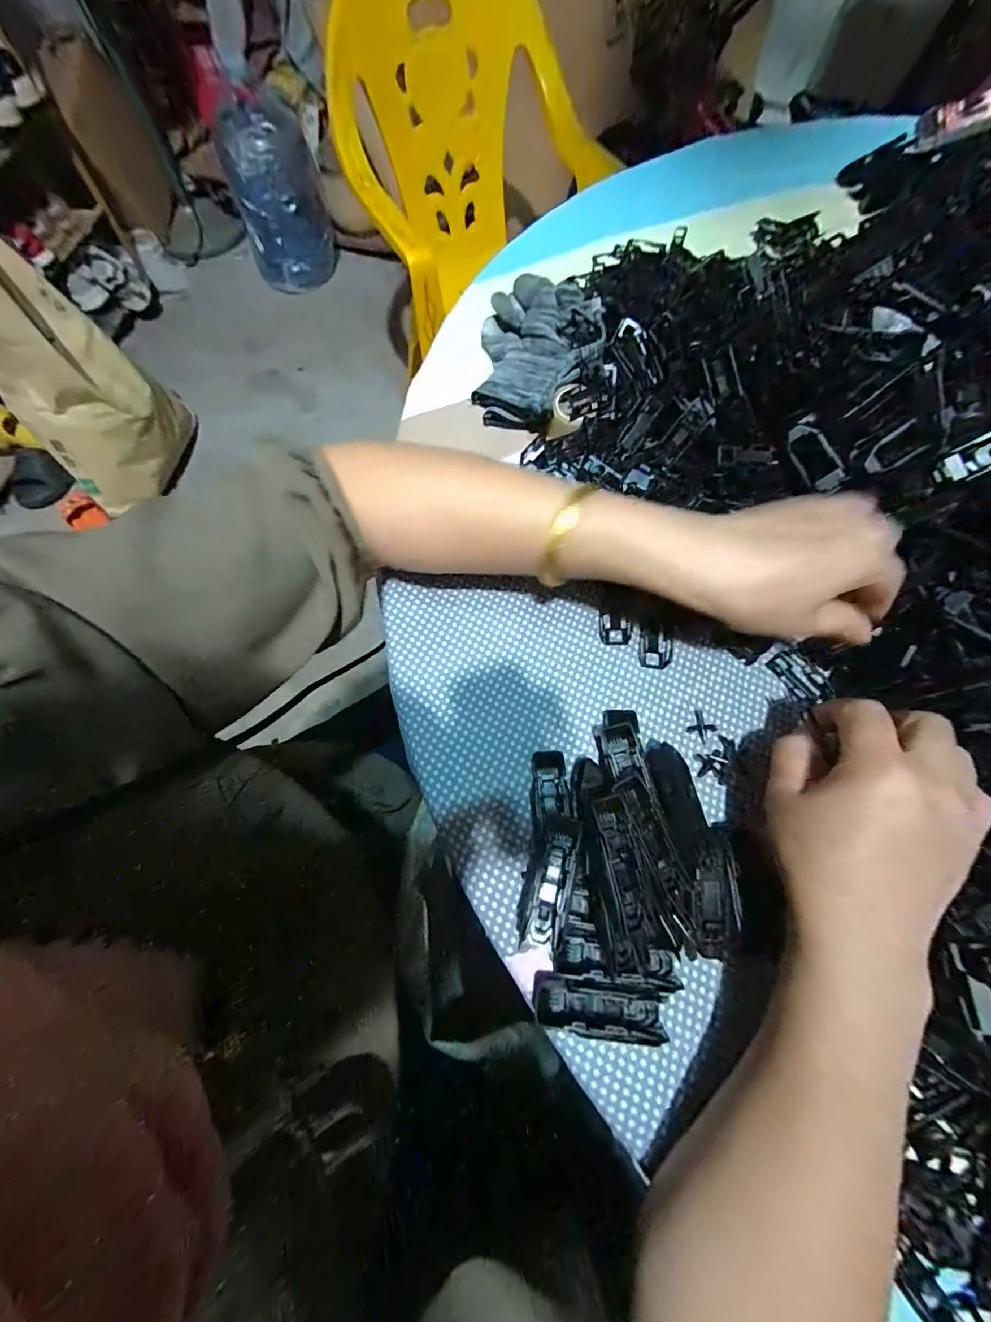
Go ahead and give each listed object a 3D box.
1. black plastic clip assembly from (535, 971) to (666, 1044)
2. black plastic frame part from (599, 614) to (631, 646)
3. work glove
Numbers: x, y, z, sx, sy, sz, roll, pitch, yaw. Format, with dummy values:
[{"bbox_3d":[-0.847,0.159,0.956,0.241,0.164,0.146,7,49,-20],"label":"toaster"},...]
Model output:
[{"bbox_3d":[0.053,0.179,0.225,0.066,0.012,0.021,9,70,4],"label":"black plastic clip assembly"},{"bbox_3d":[0.083,-0.022,0.303,0.020,0.004,0.024,0,70,0],"label":"black plastic frame part"},{"bbox_3d":[0.035,-0.255,0.362,0.098,0.034,0.161,4,70,2],"label":"work glove"}]

